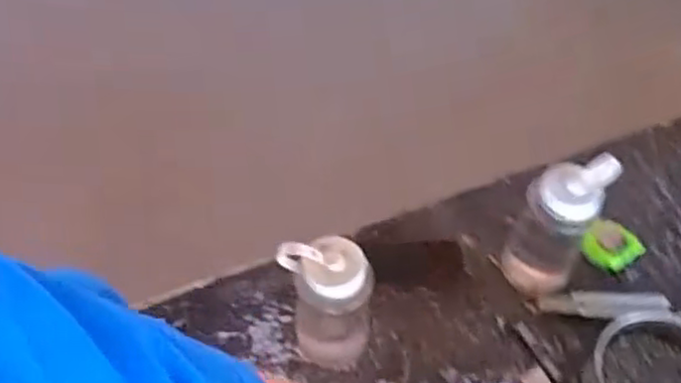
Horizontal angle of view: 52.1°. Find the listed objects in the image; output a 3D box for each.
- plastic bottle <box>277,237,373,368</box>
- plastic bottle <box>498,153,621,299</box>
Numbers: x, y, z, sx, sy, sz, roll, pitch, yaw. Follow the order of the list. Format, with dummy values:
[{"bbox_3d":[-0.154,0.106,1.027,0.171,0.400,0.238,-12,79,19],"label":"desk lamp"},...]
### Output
[{"bbox_3d":[-0.014,0.136,0.832,0.088,0.220,0.073,35,57,23],"label":"plastic bottle"},{"bbox_3d":[0.279,0.047,0.896,0.090,0.211,0.076,-28,57,-23],"label":"plastic bottle"}]

